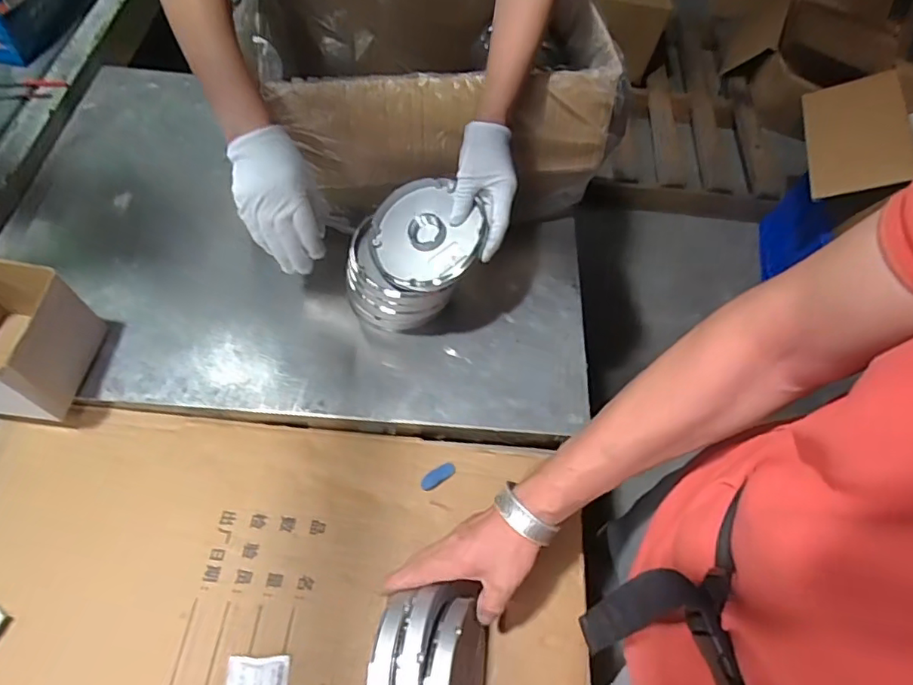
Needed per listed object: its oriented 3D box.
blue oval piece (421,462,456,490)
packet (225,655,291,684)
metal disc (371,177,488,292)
[{"bbox_3d":[-0.022,0.159,0.652,0.047,0.009,0.019,-30,66,-21],"label":"blue oval piece"},{"bbox_3d":[-0.194,0.330,0.534,0.059,0.008,0.043,2,59,-4],"label":"packet"},{"bbox_3d":[-0.040,-0.131,0.654,0.128,0.018,0.135,-3,73,9],"label":"metal disc"}]

